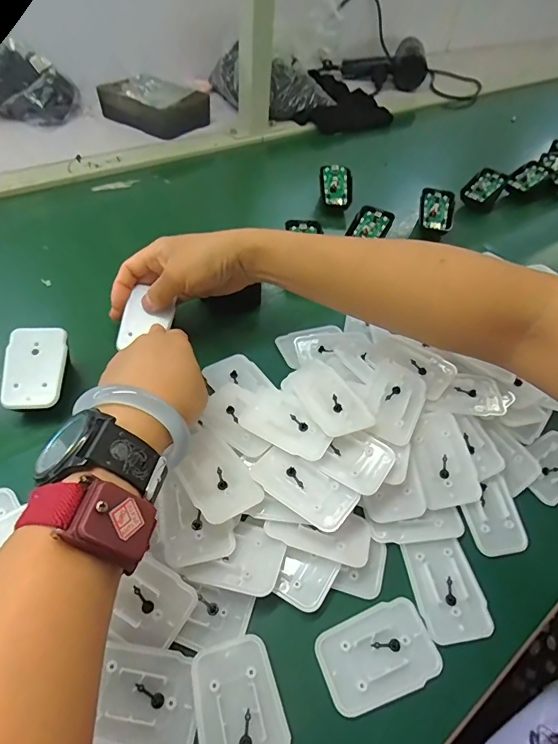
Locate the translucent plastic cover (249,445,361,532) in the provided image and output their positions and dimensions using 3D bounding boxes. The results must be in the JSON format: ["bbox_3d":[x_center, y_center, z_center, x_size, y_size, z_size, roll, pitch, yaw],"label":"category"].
[{"bbox_3d":[0.016,0.075,0.289,0.068,0.004,0.035,30,53,21],"label":"translucent plastic cover"}]

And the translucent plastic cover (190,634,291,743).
[{"bbox_3d":[-0.021,0.182,0.231,0.044,0.004,0.068,-12,50,-17],"label":"translucent plastic cover"}]

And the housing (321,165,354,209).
[{"bbox_3d":[0.079,-0.254,0.594,0.042,0.010,0.064,-3,77,8],"label":"housing"}]

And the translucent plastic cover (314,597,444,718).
[{"bbox_3d":[0.059,0.166,0.256,0.069,0.004,0.044,-13,50,-19],"label":"translucent plastic cover"}]

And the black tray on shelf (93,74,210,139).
[{"bbox_3d":[-0.207,-0.448,0.734,0.159,0.043,0.118,31,51,20],"label":"black tray on shelf"}]

